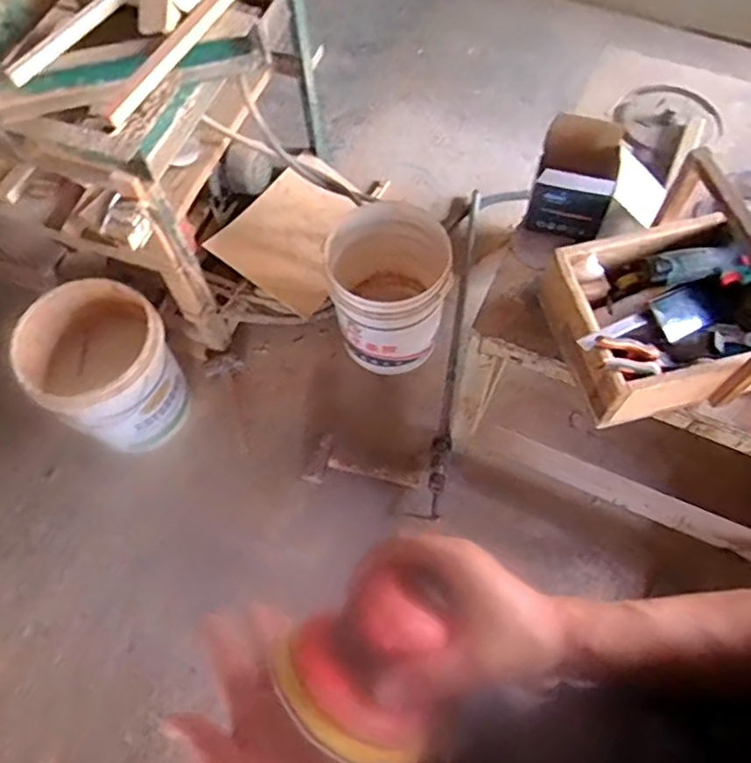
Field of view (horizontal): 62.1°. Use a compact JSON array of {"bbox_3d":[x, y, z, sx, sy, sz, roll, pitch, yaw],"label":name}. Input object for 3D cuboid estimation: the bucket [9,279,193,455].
[{"bbox_3d":[-0.601,-0.016,1.444,0.293,0.332,0.294,-1,63,3],"label":"bucket"}]

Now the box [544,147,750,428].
[{"bbox_3d":[0.478,-0.138,0.913,0.376,0.242,0.291,-12,63,-3],"label":"box"}]

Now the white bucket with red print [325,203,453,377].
[{"bbox_3d":[0.038,-0.224,1.572,0.276,0.315,0.296,-1,63,3],"label":"white bucket with red print"}]

